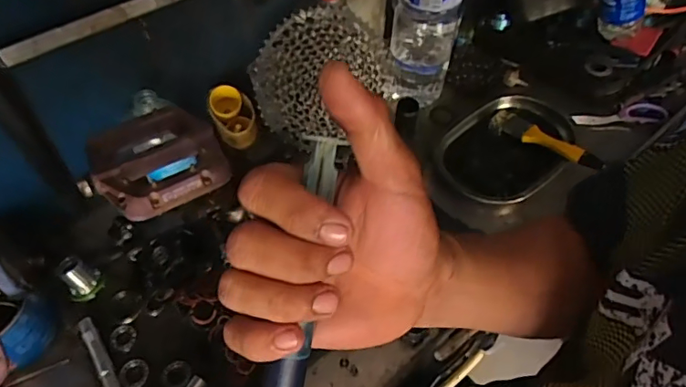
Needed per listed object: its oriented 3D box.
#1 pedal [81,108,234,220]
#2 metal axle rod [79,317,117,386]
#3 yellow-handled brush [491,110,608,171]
[{"bbox_3d":[-0.154,-0.028,0.415,0.102,0.028,0.109,-29,59,-19],"label":"pedal"},{"bbox_3d":[-0.261,0.192,0.566,0.014,0.019,0.128,-28,58,-20],"label":"metal axle rod"},{"bbox_3d":[0.285,-0.080,0.739,0.040,0.024,0.165,-35,49,-24],"label":"yellow-handled brush"}]

